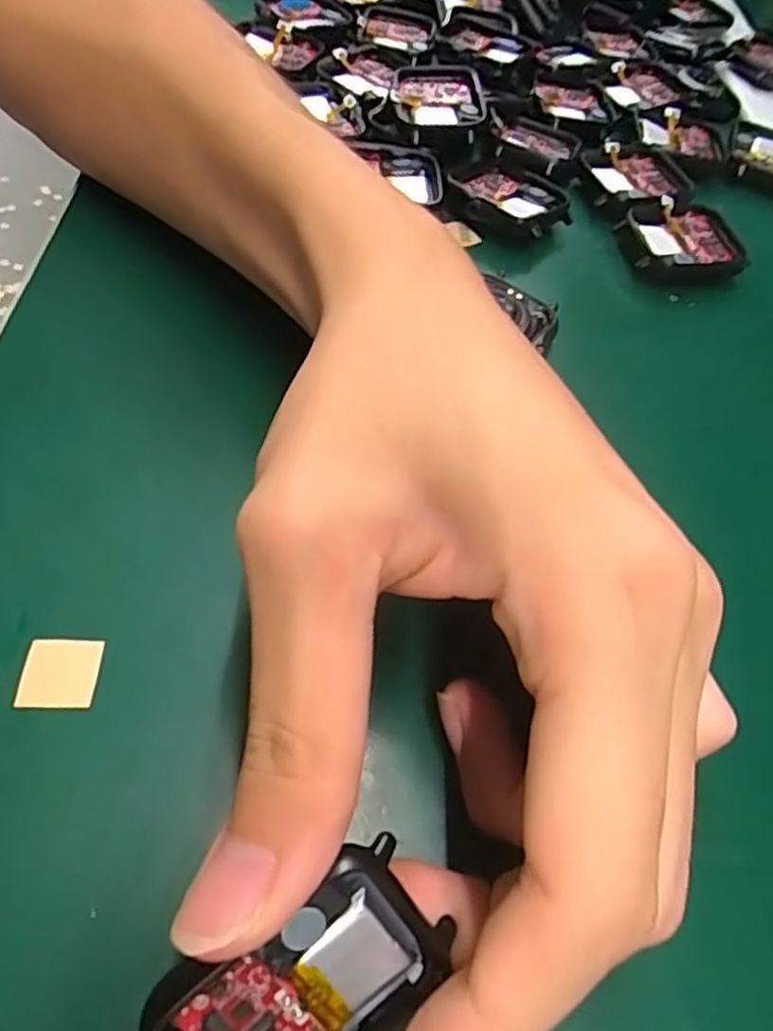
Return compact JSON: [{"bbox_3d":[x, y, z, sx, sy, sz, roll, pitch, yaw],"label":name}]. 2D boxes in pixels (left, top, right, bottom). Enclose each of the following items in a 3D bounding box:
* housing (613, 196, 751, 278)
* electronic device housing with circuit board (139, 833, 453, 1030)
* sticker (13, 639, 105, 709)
[{"bbox_3d":[0.117,-0.108,0.267,0.045,0.011,0.036,-5,57,-14],"label":"housing"},{"bbox_3d":[-0.013,0.078,0.109,0.047,0.036,0.005,-33,19,-12],"label":"electronic device housing with circuit board"},{"bbox_3d":[-0.071,0.034,0.148,0.015,0.004,0.015,5,52,-10],"label":"sticker"}]

